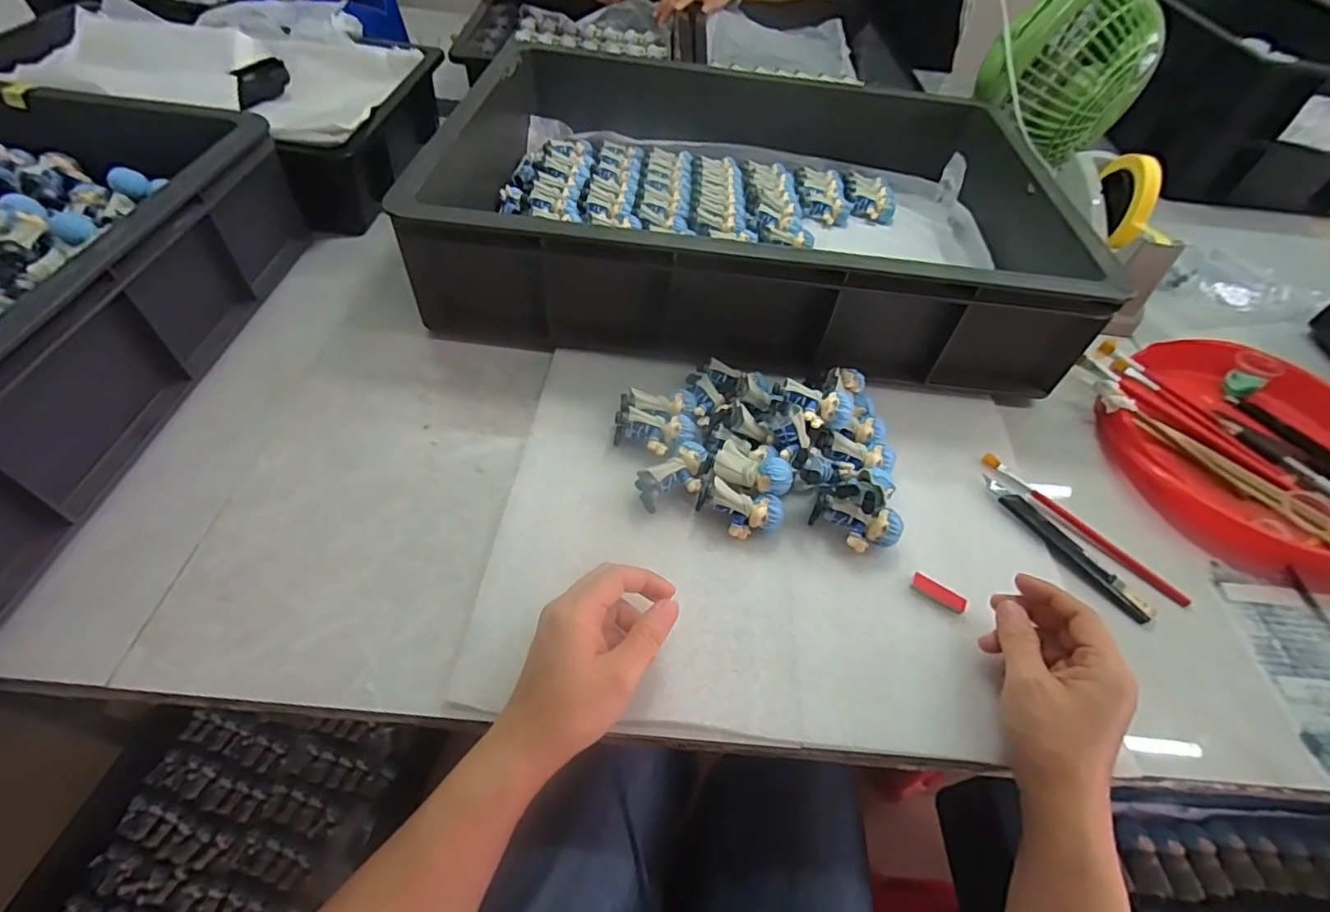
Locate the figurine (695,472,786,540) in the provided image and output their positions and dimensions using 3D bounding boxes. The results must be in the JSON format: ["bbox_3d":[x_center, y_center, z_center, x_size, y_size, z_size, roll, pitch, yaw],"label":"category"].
[{"bbox_3d":[0.053,0.040,0.408,0.060,0.031,0.027,14,51,5],"label":"figurine"}]

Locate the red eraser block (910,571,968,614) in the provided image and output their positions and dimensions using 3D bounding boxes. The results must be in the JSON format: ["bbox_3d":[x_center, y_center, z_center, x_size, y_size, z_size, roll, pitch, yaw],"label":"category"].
[{"bbox_3d":[0.190,0.095,0.397,0.037,0.004,0.013,27,54,16],"label":"red eraser block"}]

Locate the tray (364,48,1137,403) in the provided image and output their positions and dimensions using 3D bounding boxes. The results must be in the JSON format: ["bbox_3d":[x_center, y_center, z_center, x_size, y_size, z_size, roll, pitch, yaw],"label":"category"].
[{"bbox_3d":[0.083,-0.301,0.619,0.569,0.108,0.485,4,51,-3],"label":"tray"}]

